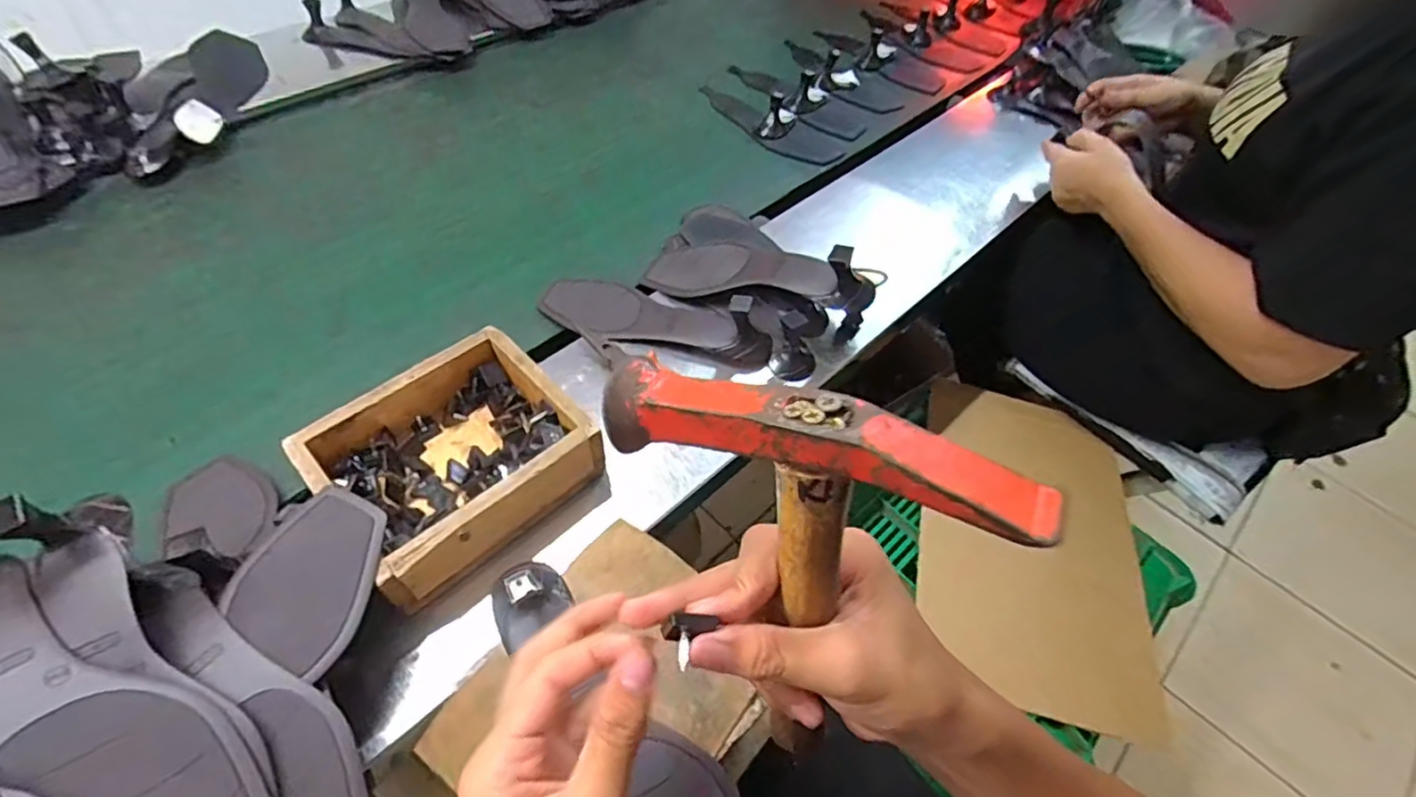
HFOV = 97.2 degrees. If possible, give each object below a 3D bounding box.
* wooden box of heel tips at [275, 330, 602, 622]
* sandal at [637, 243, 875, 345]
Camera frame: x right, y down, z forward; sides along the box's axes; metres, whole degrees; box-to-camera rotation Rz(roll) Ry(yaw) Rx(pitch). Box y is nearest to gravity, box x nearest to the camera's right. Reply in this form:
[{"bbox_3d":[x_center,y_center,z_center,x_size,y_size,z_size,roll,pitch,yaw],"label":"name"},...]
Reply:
[{"bbox_3d":[-0.193,0.042,0.484,0.150,0.058,0.180,38,60,22],"label":"wooden box of heel tips"},{"bbox_3d":[0.051,-0.130,0.642,0.242,0.109,0.103,12,53,24],"label":"sandal"}]

